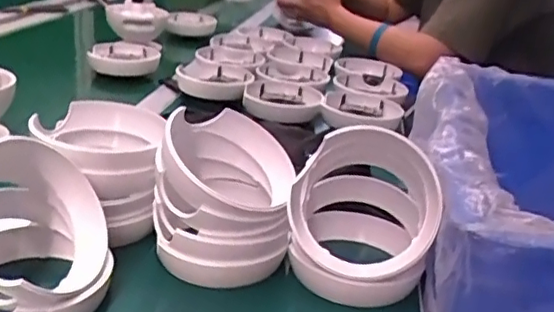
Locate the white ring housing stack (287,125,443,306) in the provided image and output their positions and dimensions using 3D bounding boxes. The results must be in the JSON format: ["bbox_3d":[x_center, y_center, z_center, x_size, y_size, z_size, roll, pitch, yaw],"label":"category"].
[{"bbox_3d":[0.071,0.037,0.494,0.107,0.127,0.119,9,22,7],"label":"white ring housing stack"}]

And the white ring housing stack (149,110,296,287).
[{"bbox_3d":[-0.044,0.035,0.499,0.109,0.105,0.119,6,23,-3],"label":"white ring housing stack"}]

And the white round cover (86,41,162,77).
[{"bbox_3d":[-0.256,-0.167,1.007,0.115,0.039,0.108,1,23,-12],"label":"white round cover"}]

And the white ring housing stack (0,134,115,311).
[{"bbox_3d":[-0.175,0.050,0.419,0.107,0.119,0.121,2,23,-11],"label":"white ring housing stack"}]

